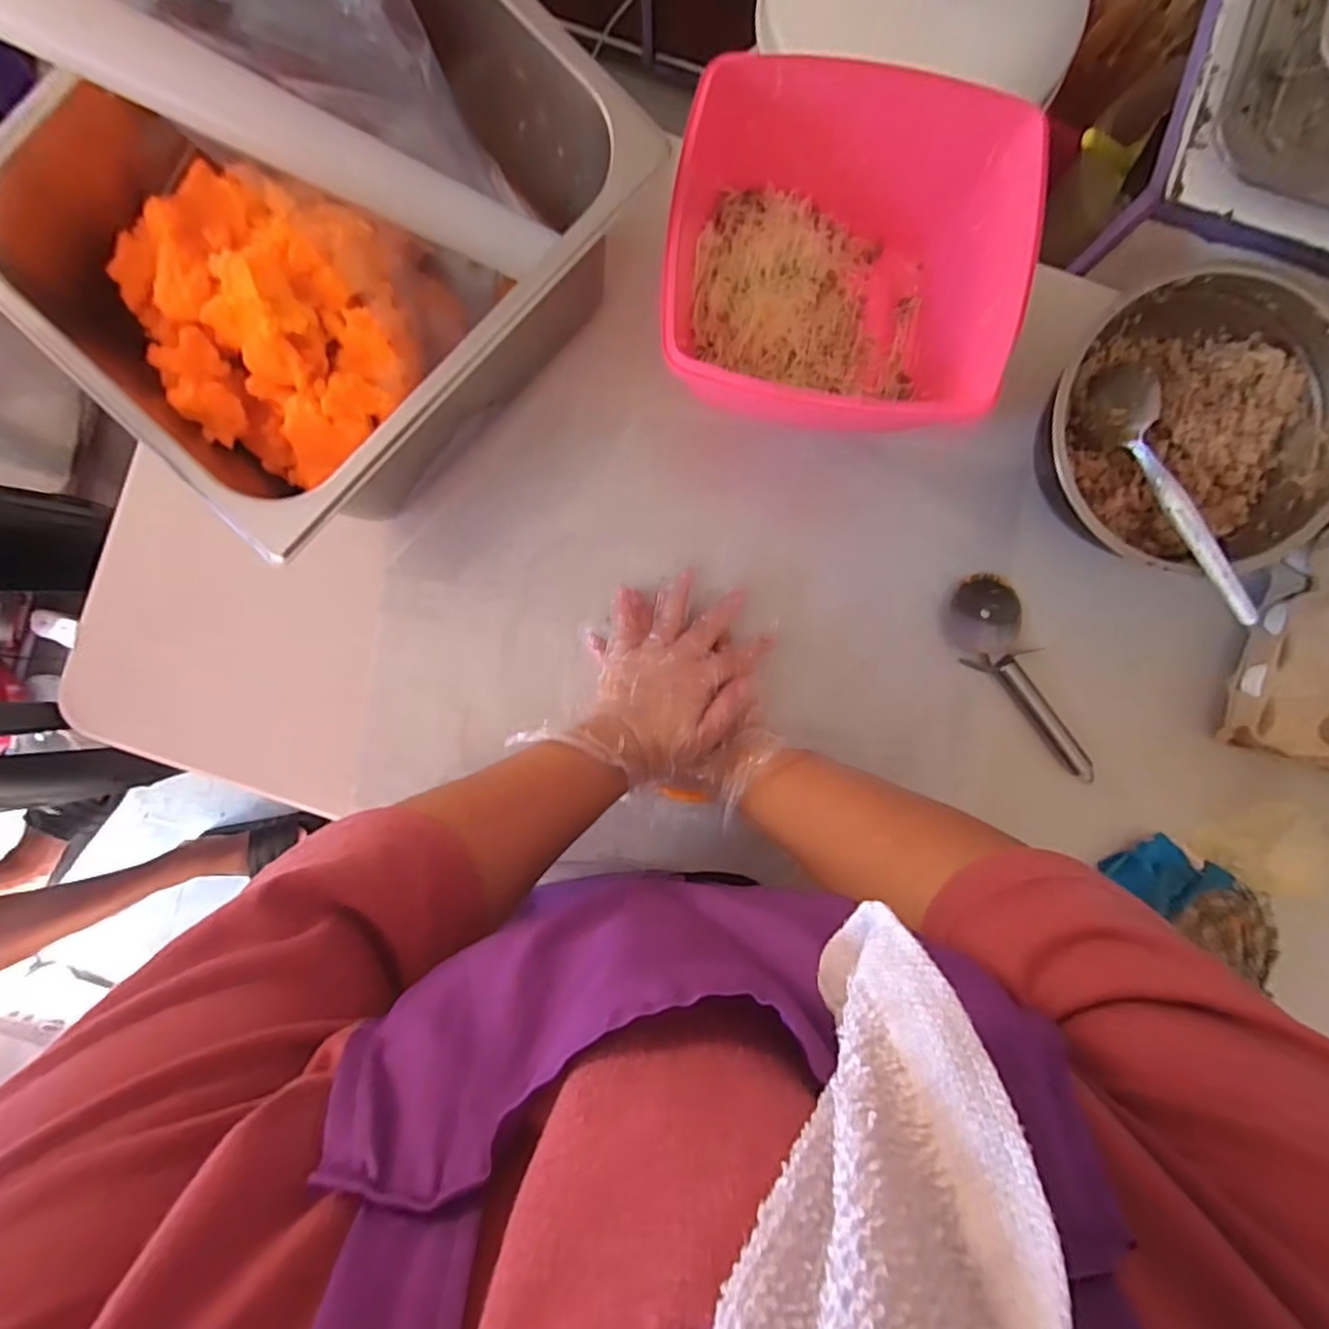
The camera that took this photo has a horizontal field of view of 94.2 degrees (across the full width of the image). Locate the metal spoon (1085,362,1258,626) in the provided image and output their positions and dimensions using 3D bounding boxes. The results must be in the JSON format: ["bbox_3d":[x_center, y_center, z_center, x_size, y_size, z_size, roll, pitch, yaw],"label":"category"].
[{"bbox_3d":[0.339,-0.119,0.417,0.031,0.029,0.198,-14,74,0],"label":"metal spoon"}]

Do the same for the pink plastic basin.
[{"bbox_3d":[0.112,-0.257,0.420,0.208,0.119,0.201,6,91,0],"label":"pink plastic basin"}]

